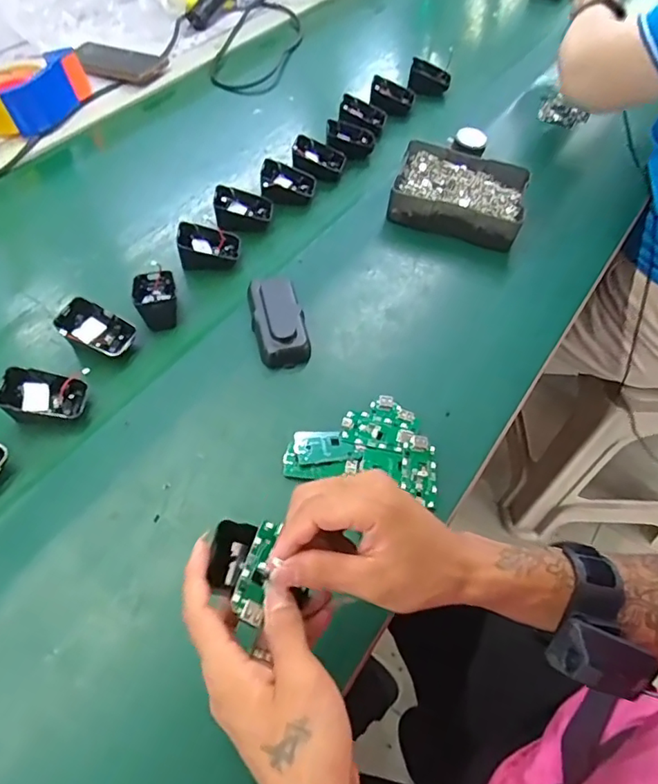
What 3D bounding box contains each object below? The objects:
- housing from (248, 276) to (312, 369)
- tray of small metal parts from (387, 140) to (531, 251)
[{"bbox_3d":[-0.052,-0.074,0.552,0.051,0.030,0.105,-9,56,-8],"label":"housing"},{"bbox_3d":[0.163,-0.247,0.679,0.159,0.047,0.119,13,55,7],"label":"tray of small metal parts"}]

